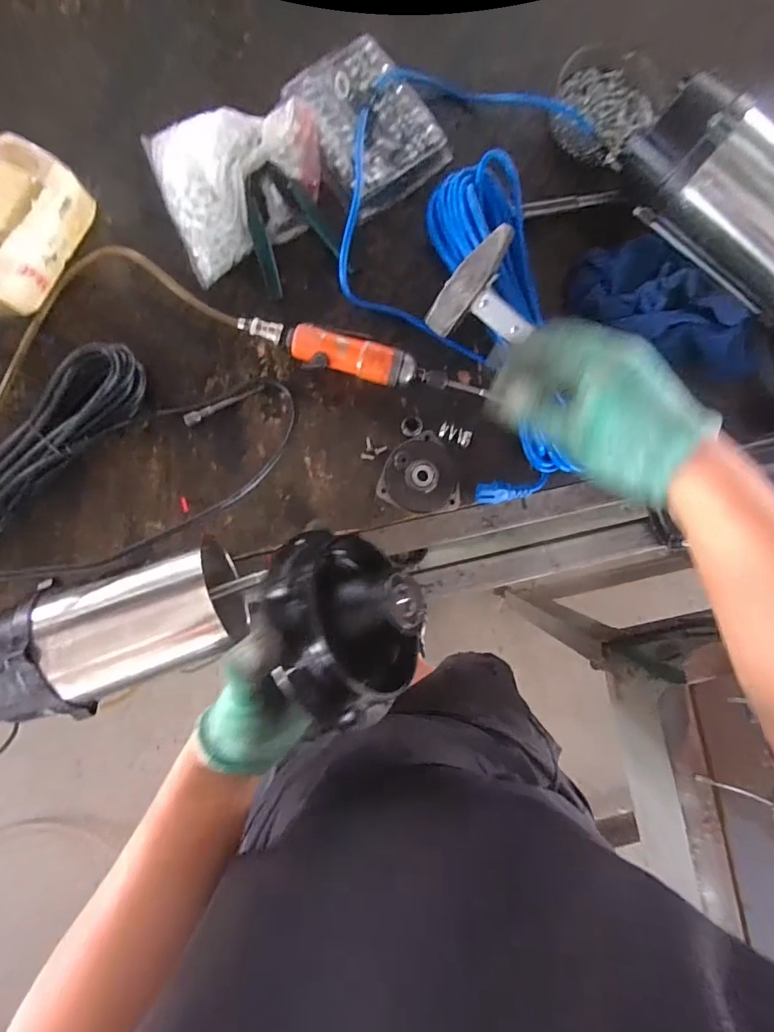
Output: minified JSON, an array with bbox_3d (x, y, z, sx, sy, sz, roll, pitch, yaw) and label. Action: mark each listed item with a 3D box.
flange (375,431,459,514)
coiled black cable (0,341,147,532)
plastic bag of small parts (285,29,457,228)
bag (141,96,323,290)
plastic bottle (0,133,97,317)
[{"bbox_3d":[0.038,-0.051,0.561,0.094,0.020,0.092,0,88,-2],"label":"flange"},{"bbox_3d":[-0.402,-0.044,0.526,0.085,0.063,0.357,41,87,-1],"label":"coiled black cable"},{"bbox_3d":[-0.025,-0.460,0.565,0.133,0.031,0.173,-36,90,-3],"label":"plastic bag of small parts"},{"bbox_3d":[-0.164,-0.392,0.546,0.191,0.060,0.173,-23,89,-3],"label":"bag"},{"bbox_3d":[-0.417,-0.291,0.522,0.093,0.078,0.210,32,87,-1],"label":"plastic bottle"}]

